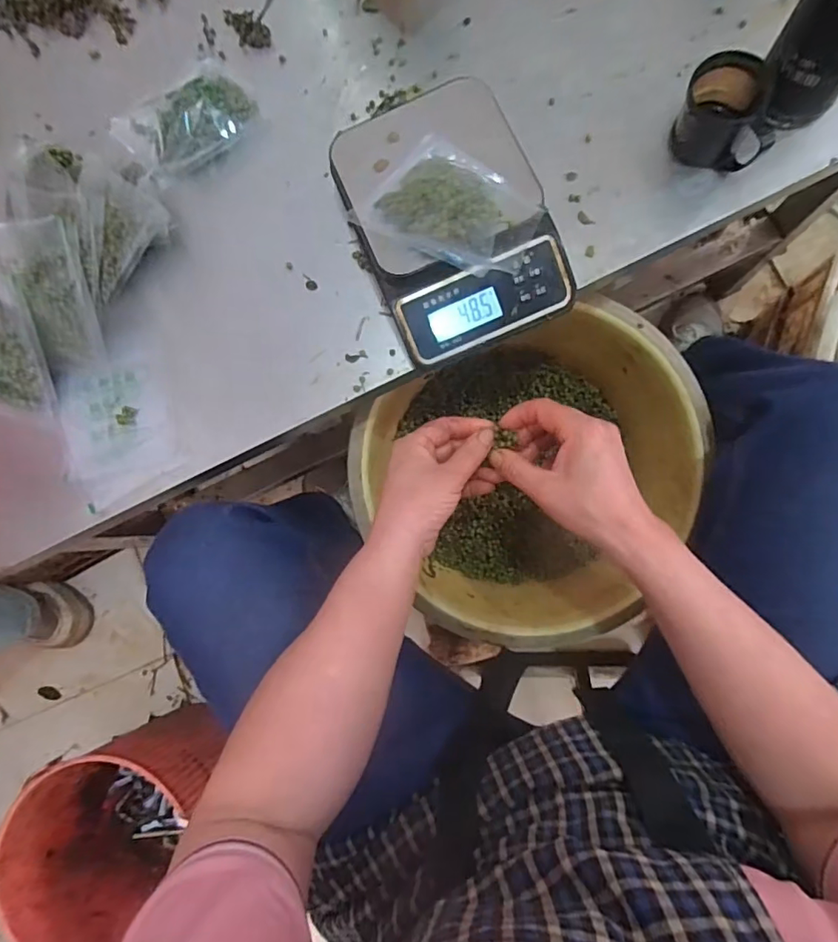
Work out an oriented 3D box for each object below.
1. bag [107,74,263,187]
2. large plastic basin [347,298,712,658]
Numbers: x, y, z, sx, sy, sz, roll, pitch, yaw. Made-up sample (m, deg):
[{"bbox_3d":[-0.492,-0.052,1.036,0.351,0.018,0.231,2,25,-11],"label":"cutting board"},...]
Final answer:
[{"bbox_3d":[-0.220,-0.334,0.509,0.125,0.036,0.076,-40,82,-1],"label":"bag"},{"bbox_3d":[0.131,0.008,0.596,0.339,0.148,0.325,-1,83,5],"label":"large plastic basin"}]

